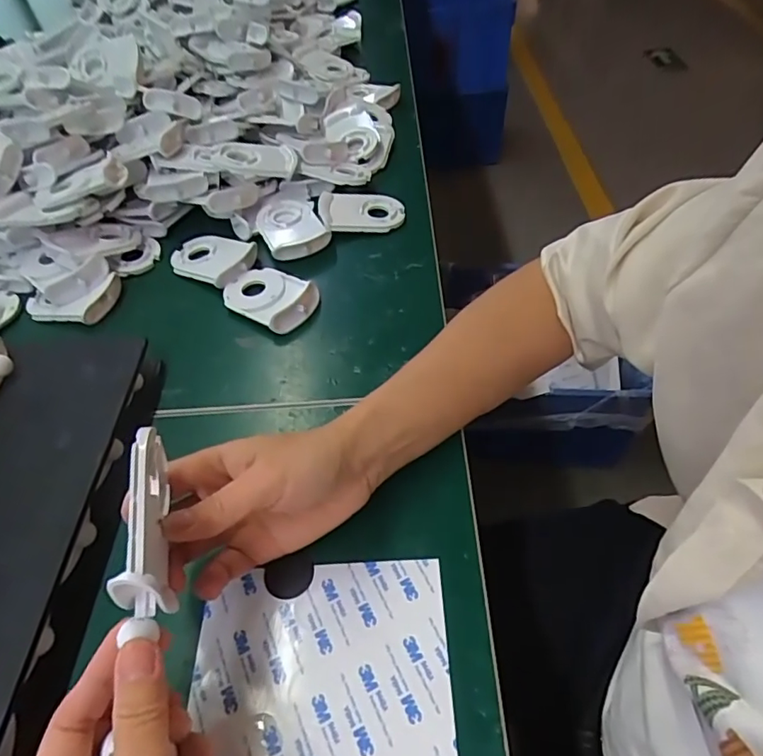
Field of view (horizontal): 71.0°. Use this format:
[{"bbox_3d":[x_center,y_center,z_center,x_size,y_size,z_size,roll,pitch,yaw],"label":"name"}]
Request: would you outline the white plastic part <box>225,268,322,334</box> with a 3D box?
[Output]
[{"bbox_3d":[-0.099,-0.074,0.473,0.085,0.016,0.060,29,57,24],"label":"white plastic part"}]

